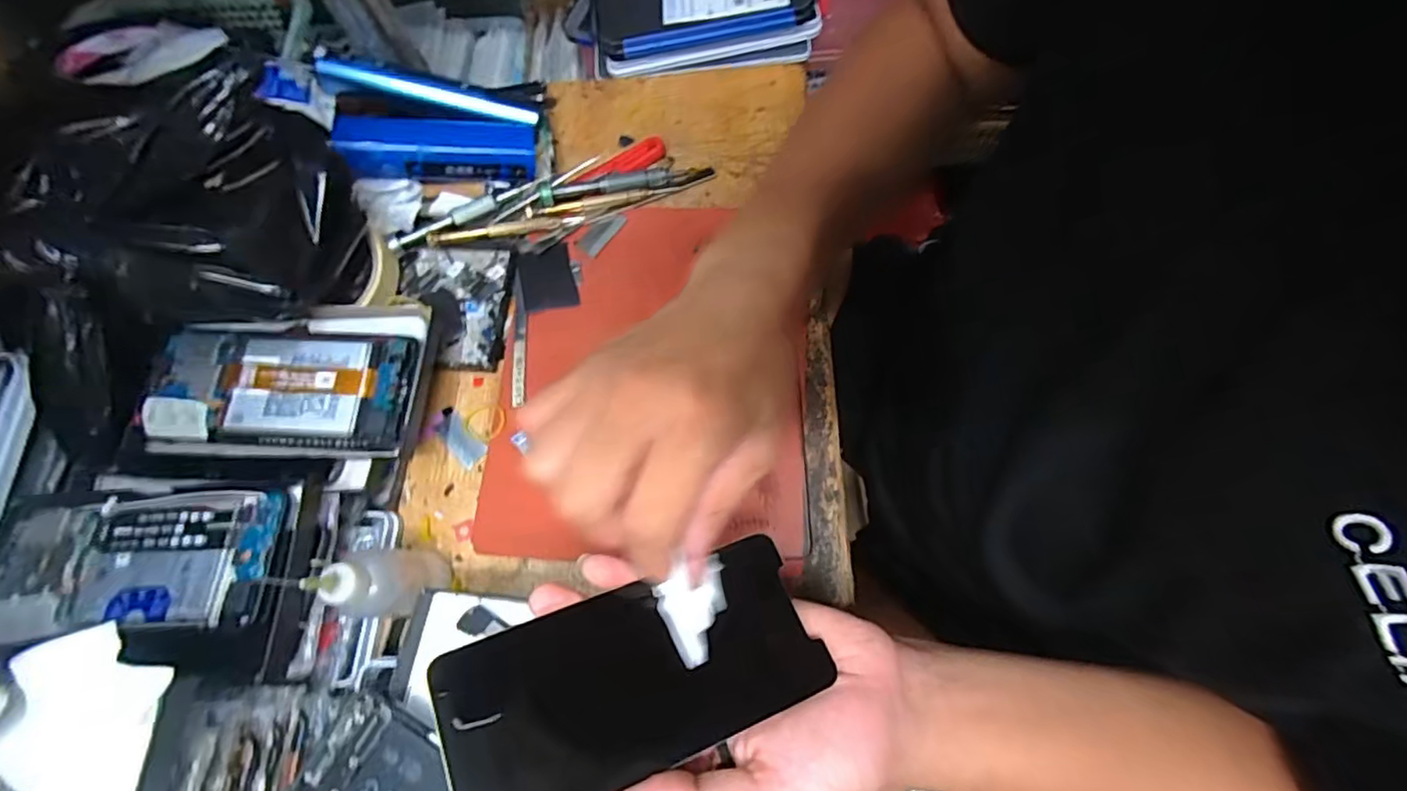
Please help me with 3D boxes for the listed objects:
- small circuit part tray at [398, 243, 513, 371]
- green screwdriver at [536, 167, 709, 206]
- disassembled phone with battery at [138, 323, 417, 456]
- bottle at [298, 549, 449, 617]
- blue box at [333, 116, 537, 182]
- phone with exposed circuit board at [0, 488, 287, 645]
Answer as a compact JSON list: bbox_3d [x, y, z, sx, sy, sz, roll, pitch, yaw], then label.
[{"bbox_3d":[-0.182,-0.067,0.438,0.082,0.018,0.096,0,70,4],"label":"small circuit part tray"},{"bbox_3d":[-0.056,-0.159,0.452,0.127,0.016,0.018,-14,70,-1],"label":"green screwdriver"},{"bbox_3d":[-0.261,-0.005,0.374,0.159,0.014,0.081,1,70,4],"label":"disassembled phone with battery"},{"bbox_3d":[-0.171,0.101,0.333,0.036,0.090,0.038,-1,71,4],"label":"bottle"},{"bbox_3d":[-0.189,-0.178,0.438,0.130,0.031,0.038,-6,70,-17],"label":"blue box"},{"bbox_3d":[-0.311,0.090,0.331,0.156,0.013,0.072,-4,70,2],"label":"phone with exposed circuit board"}]

